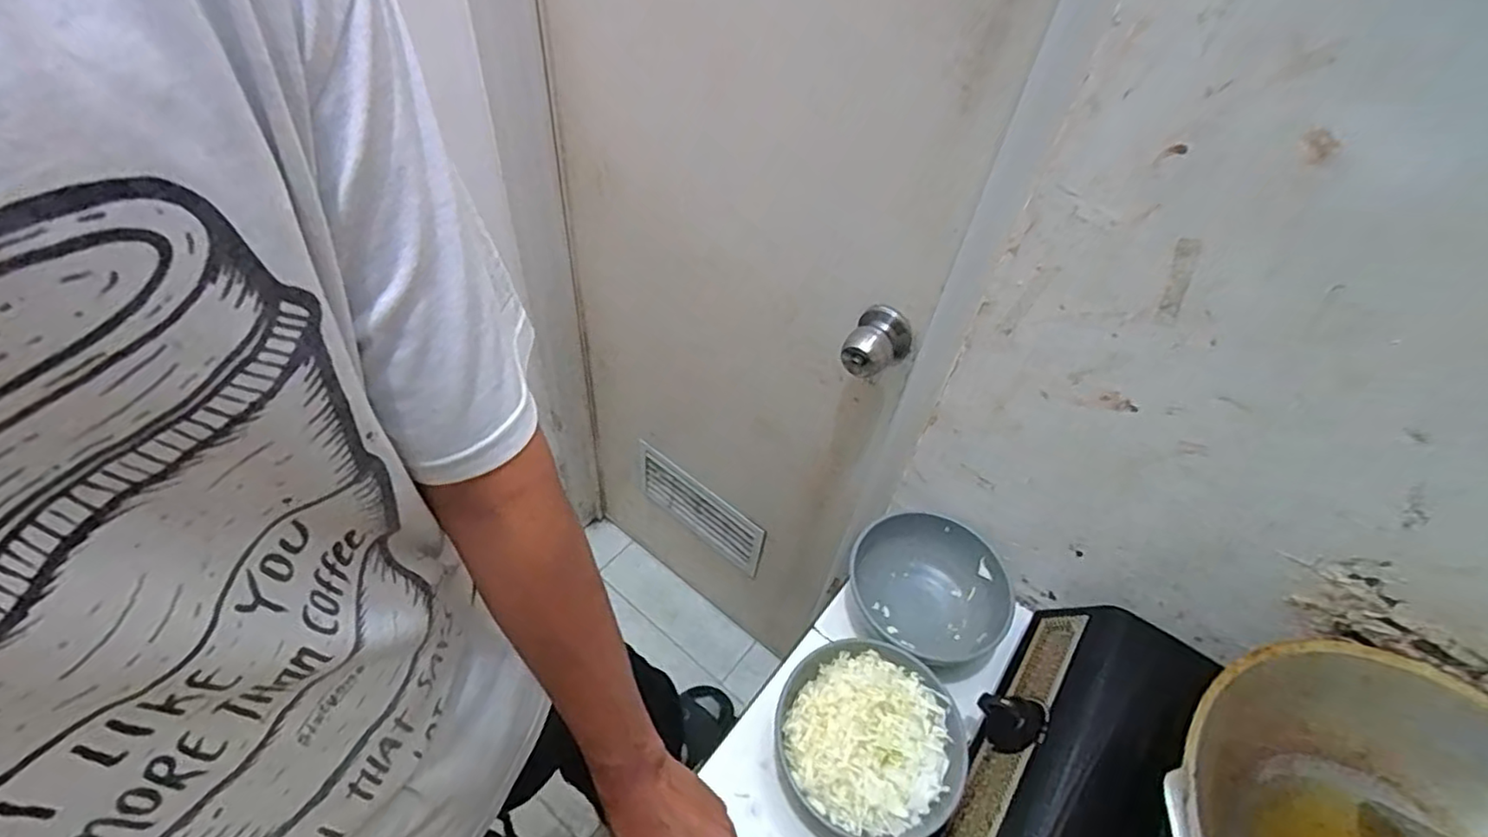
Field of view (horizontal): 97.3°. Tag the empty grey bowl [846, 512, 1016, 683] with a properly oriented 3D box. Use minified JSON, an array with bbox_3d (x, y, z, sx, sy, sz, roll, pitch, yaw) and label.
[{"bbox_3d":[0.183,0.190,0.686,0.157,0.090,0.158,3,49,-4],"label":"empty grey bowl"}]

